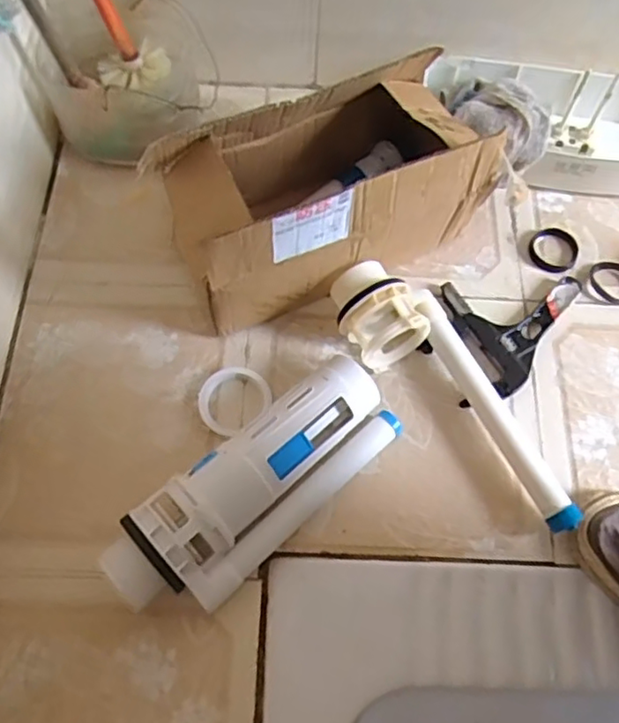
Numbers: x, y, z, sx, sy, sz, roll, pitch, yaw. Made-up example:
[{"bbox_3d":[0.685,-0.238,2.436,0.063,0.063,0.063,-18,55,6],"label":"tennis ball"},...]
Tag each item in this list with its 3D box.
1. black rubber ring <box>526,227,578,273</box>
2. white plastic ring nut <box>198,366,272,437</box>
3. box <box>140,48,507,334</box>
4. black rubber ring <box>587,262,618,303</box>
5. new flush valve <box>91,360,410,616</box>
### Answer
[{"bbox_3d":[0.278,-0.128,0.724,0.052,0.012,0.062,27,68,9],"label":"black rubber ring"},{"bbox_3d":[-0.077,0.037,0.642,0.072,0.013,0.066,1,66,-2],"label":"white plastic ring nut"},{"bbox_3d":[0.013,-0.176,0.651,0.298,0.171,0.166,-21,69,-12],"label":"box"},{"bbox_3d":[0.338,-0.088,0.708,0.058,0.006,0.052,-16,68,-9],"label":"black rubber ring"},{"bbox_3d":[-0.046,0.109,0.575,0.281,0.079,0.104,-40,74,-18],"label":"new flush valve"}]

